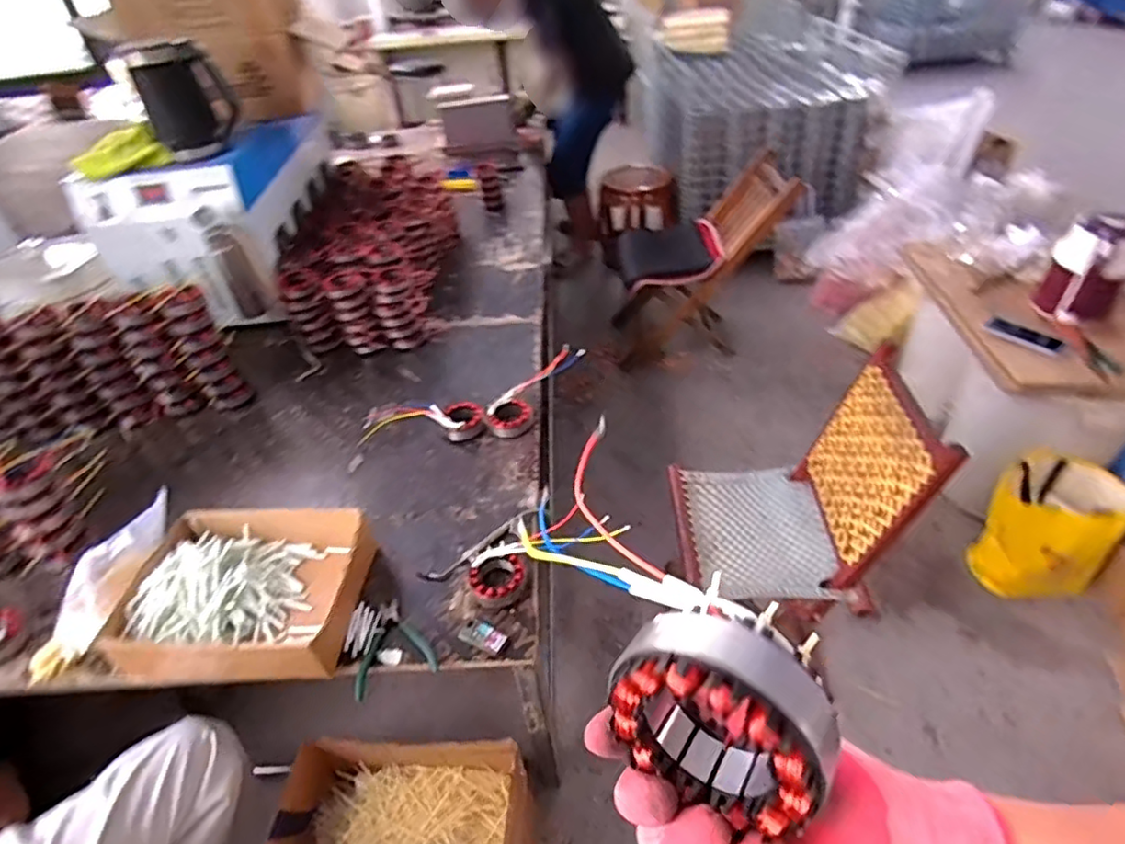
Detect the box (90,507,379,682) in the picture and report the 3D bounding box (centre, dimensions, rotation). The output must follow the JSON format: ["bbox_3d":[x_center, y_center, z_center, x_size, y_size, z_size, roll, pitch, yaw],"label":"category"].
[{"bbox_3d":[-0.478,0.251,0.940,0.330,0.082,0.263,0,41,7],"label":"box"}]

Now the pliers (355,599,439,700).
[{"bbox_3d":[-0.249,0.320,0.886,0.112,0.013,0.129,-18,42,-13],"label":"pliers"}]

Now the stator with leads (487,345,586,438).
[{"bbox_3d":[-0.059,-0.068,1.278,0.093,0.042,0.273,18,47,25],"label":"stator with leads"}]

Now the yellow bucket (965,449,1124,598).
[{"bbox_3d":[1.132,0.257,1.428,0.235,0.314,0.243,-4,41,3],"label":"yellow bucket"}]

